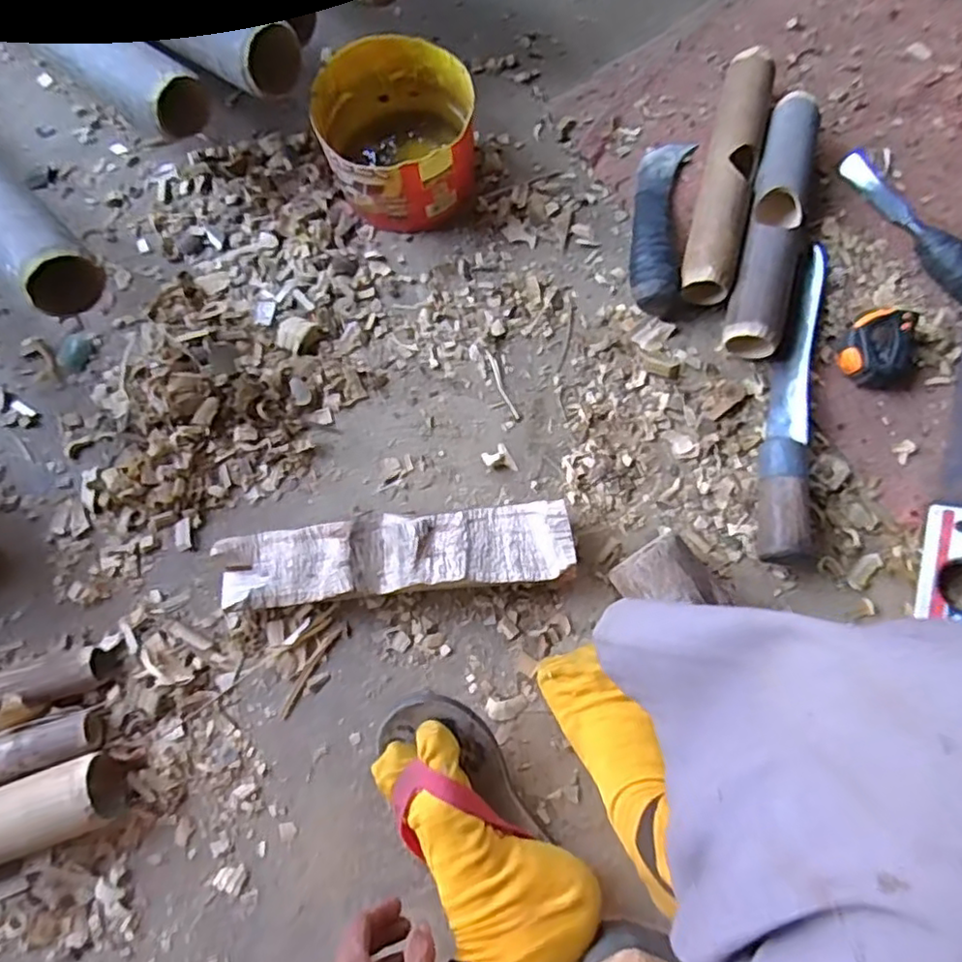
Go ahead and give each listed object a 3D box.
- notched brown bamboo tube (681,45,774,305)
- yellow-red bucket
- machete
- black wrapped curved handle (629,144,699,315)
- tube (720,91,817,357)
[{"bbox_3d":[0.253,-0.312,0.657,0.052,0.053,0.271,13,77,5],"label":"notched brown bamboo tube"},{"bbox_3d":[-0.082,-0.350,0.658,0.151,0.098,0.151,0,76,2],"label":"yellow-red bucket"},{"bbox_3d":[0.295,-0.082,0.600,0.042,0.048,0.323,12,77,4],"label":"machete"},{"bbox_3d":[0.183,-0.265,0.656,0.052,0.037,0.203,7,77,3],"label":"black wrapped curved handle"},{"bbox_3d":[0.296,-0.252,0.639,0.061,0.054,0.276,15,77,5],"label":"tube"}]

